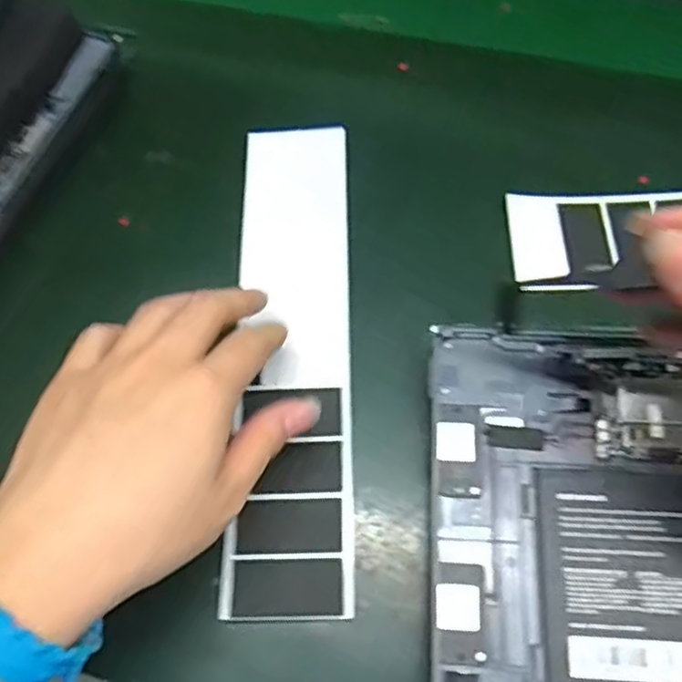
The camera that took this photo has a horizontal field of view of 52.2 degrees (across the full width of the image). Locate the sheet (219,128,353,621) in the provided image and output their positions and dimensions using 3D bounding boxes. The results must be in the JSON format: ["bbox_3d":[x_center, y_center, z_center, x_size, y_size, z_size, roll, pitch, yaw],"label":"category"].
[{"bbox_3d":[-0.025,-0.001,0.355,0.057,0.007,0.264,-2,66,1],"label":"sheet"}]

